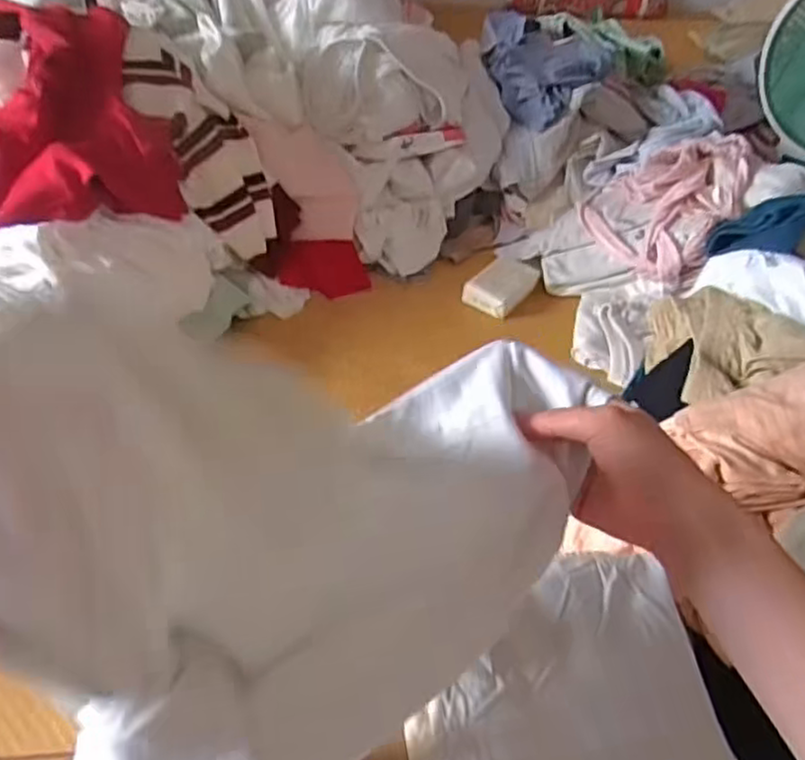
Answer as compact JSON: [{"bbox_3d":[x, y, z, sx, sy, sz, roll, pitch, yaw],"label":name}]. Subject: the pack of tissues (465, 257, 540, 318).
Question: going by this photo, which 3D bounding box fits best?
[{"bbox_3d":[0.131,-0.127,0.938,0.068,0.028,0.100,26,47,20],"label":"pack of tissues"}]

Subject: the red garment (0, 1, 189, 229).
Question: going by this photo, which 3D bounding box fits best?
[{"bbox_3d":[-0.361,-0.287,0.763,0.209,0.154,0.226,-8,46,-14],"label":"red garment"}]

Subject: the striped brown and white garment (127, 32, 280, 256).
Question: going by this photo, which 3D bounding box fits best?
[{"bbox_3d":[-0.233,-0.276,0.832,0.039,0.266,0.118,-8,28,44],"label":"striped brown and white garment"}]

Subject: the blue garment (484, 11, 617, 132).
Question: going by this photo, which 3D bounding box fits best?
[{"bbox_3d":[0.212,-0.464,1.067,0.191,0.104,0.148,11,44,6],"label":"blue garment"}]

